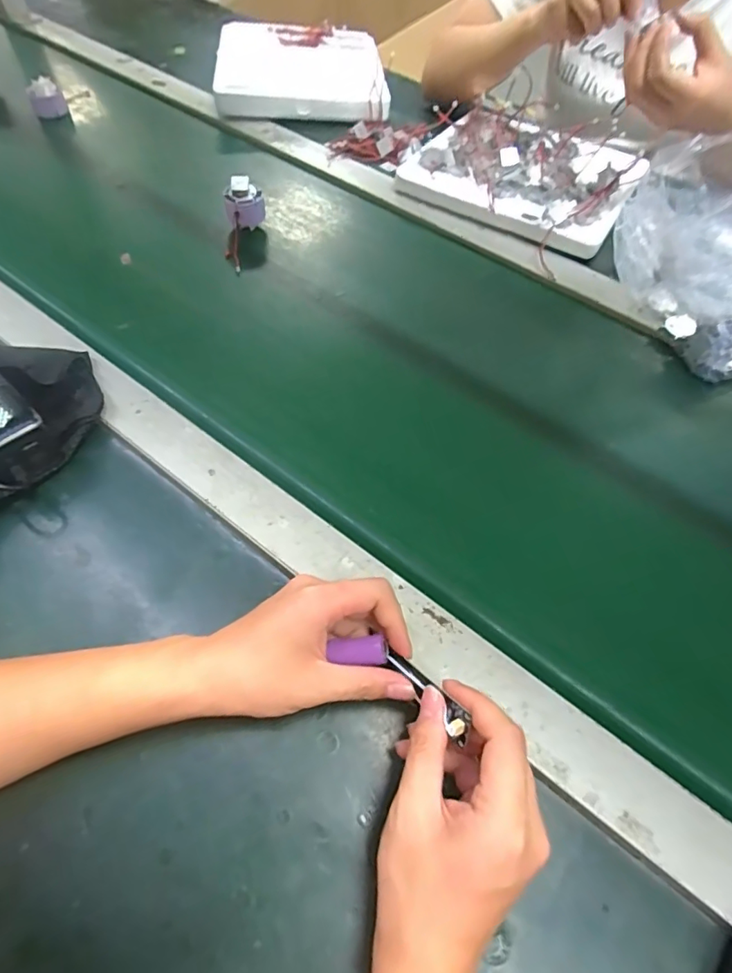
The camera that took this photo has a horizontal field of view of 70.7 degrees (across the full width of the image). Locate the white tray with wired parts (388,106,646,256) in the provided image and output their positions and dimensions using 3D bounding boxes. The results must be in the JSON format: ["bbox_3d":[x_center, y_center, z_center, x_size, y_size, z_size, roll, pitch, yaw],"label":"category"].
[{"bbox_3d":[0.206,-0.418,0.681,0.280,0.041,0.236,29,63,16],"label":"white tray with wired parts"}]

